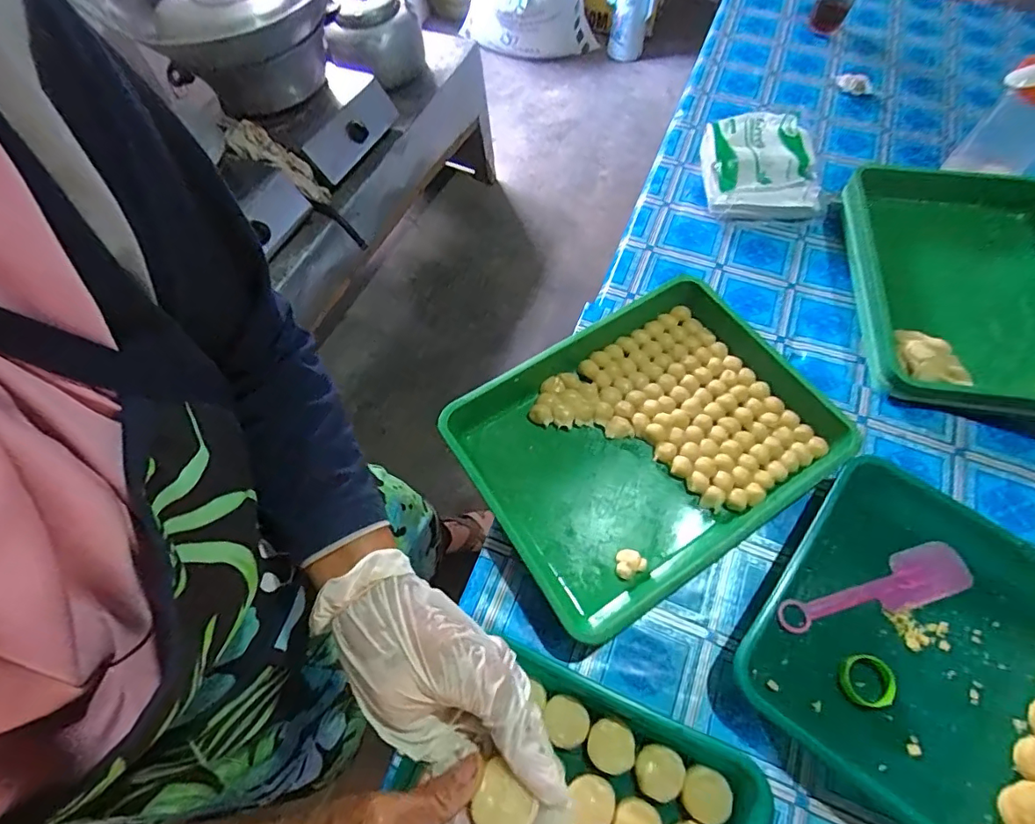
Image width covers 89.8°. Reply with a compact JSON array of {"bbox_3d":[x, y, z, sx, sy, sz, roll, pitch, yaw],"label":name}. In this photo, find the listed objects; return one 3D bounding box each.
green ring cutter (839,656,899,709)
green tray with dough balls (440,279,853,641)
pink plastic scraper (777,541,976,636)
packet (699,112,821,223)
[{"bbox_3d":[0.311,0.239,0.461,0.045,0.008,0.043,-5,63,-1],"label":"green ring cutter"},{"bbox_3d":[0.135,0.026,0.557,0.361,0.045,0.285,-32,66,-14],"label":"green tray with dough balls"},{"bbox_3d":[0.343,0.173,0.499,0.192,0.006,0.050,-17,64,-7],"label":"pink plastic scraper"},{"bbox_3d":[0.359,-0.362,0.766,0.157,0.067,0.144,3,63,3],"label":"packet"}]

